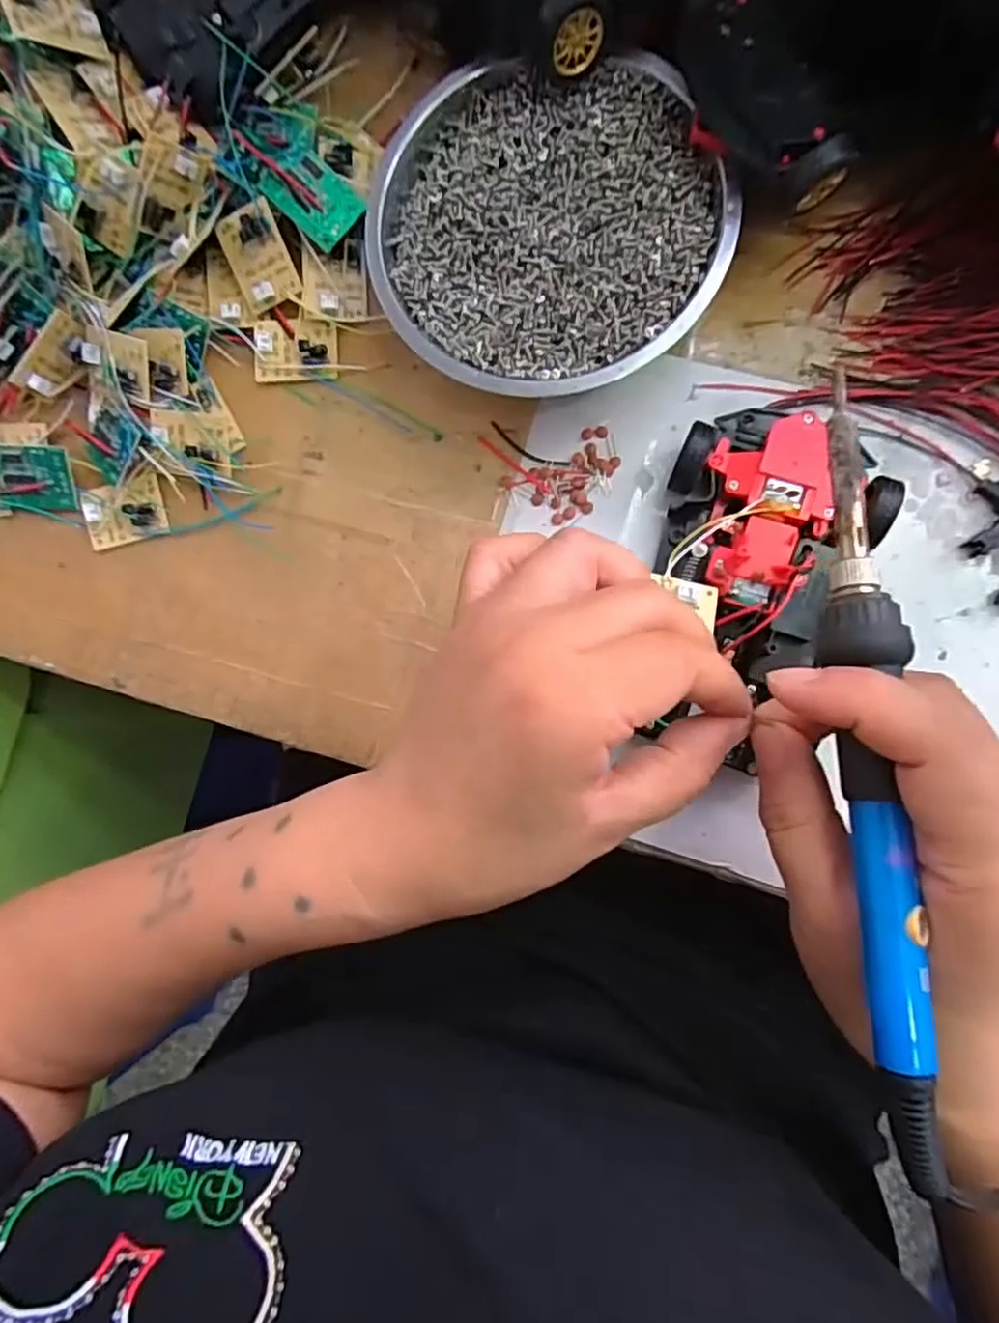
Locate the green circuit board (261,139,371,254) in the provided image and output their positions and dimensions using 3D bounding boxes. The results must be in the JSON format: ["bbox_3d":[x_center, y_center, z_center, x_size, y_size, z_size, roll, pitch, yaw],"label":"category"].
[{"bbox_3d":[-0.086,-0.213,0.310,0.043,0.005,0.030,40,85,-12],"label":"green circuit board"}]

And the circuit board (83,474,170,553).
[{"bbox_3d":[-0.182,-0.072,0.330,0.040,0.010,0.028,-8,88,7],"label":"circuit board"}]

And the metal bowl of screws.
[{"bbox_3d":[0.021,-0.176,0.289,0.140,0.042,0.136,3,90,8],"label":"metal bowl of screws"}]

